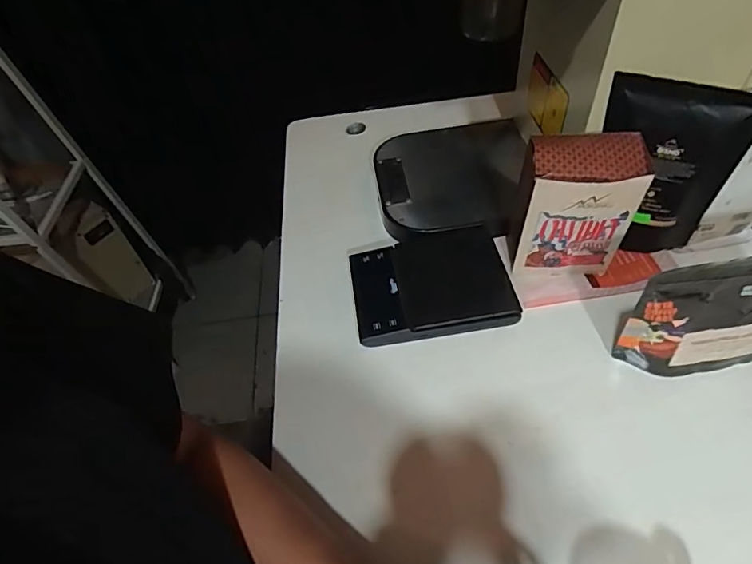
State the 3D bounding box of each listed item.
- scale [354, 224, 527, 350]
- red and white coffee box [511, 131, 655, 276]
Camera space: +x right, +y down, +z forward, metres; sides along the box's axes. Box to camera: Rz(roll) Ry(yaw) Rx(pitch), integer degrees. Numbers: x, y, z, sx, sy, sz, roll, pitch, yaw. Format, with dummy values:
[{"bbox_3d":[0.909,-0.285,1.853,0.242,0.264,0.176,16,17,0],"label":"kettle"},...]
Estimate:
[{"bbox_3d":[0.065,0.001,0.572,0.180,0.021,0.134,-9,50,-1],"label":"scale"},{"bbox_3d":[0.214,-0.080,0.530,0.113,0.161,0.080,2,51,8],"label":"red and white coffee box"}]

